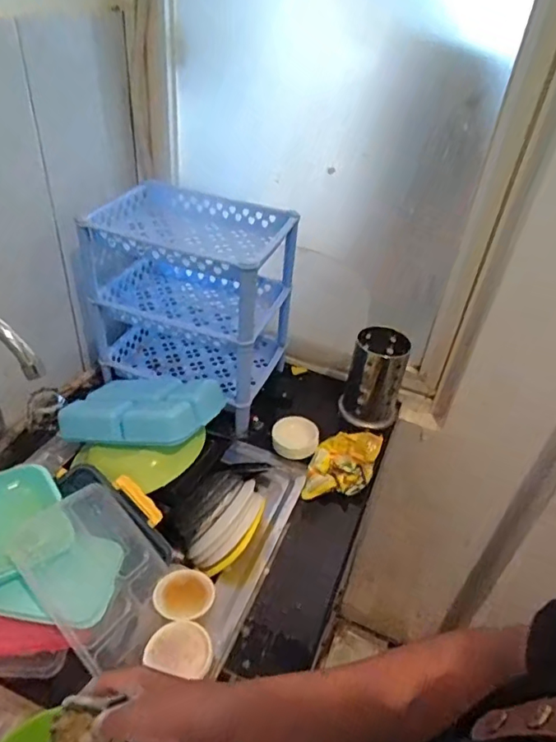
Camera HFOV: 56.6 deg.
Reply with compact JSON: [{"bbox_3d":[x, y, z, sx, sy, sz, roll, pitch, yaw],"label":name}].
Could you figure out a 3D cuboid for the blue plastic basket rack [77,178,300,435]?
[{"bbox_3d":[-0.153,-0.129,0.936,0.303,0.309,0.209,18,39,14],"label":"blue plastic basket rack"}]

